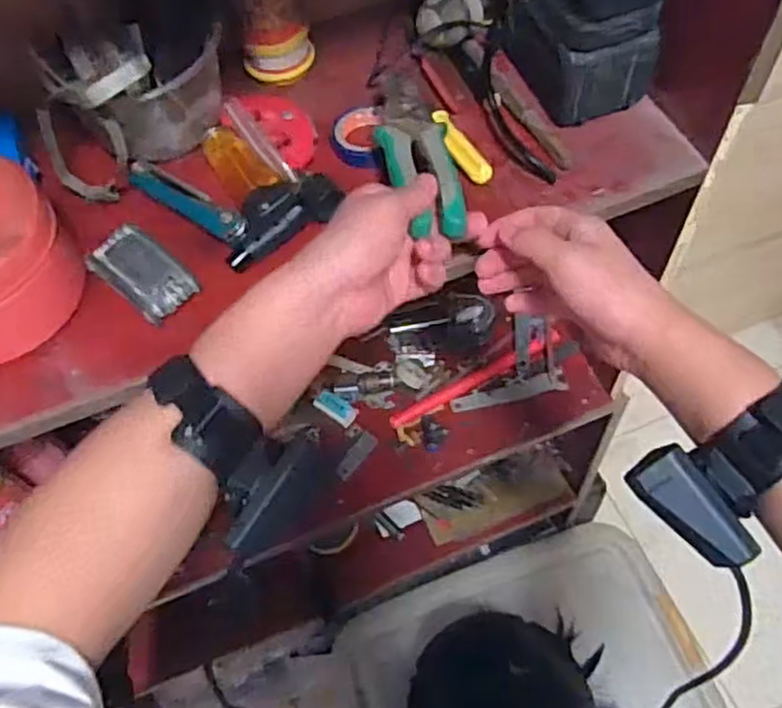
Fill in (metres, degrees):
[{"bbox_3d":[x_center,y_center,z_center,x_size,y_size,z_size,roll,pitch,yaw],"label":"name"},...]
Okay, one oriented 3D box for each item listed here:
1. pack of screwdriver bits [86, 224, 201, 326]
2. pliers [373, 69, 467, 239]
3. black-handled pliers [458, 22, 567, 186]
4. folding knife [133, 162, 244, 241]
[{"bbox_3d":[-0.174,-0.059,0.508,0.076,0.023,0.043,37,69,23],"label":"pack of screwdriver bits"},{"bbox_3d":[0.018,-0.145,0.511,0.050,0.027,0.180,-13,52,-3],"label":"pliers"},{"bbox_3d":[0.092,-0.199,0.574,0.039,0.020,0.162,-17,60,-5],"label":"black-handled pliers"},{"bbox_3d":[-0.150,-0.114,0.535,0.110,0.014,0.020,30,66,20],"label":"folding knife"}]

